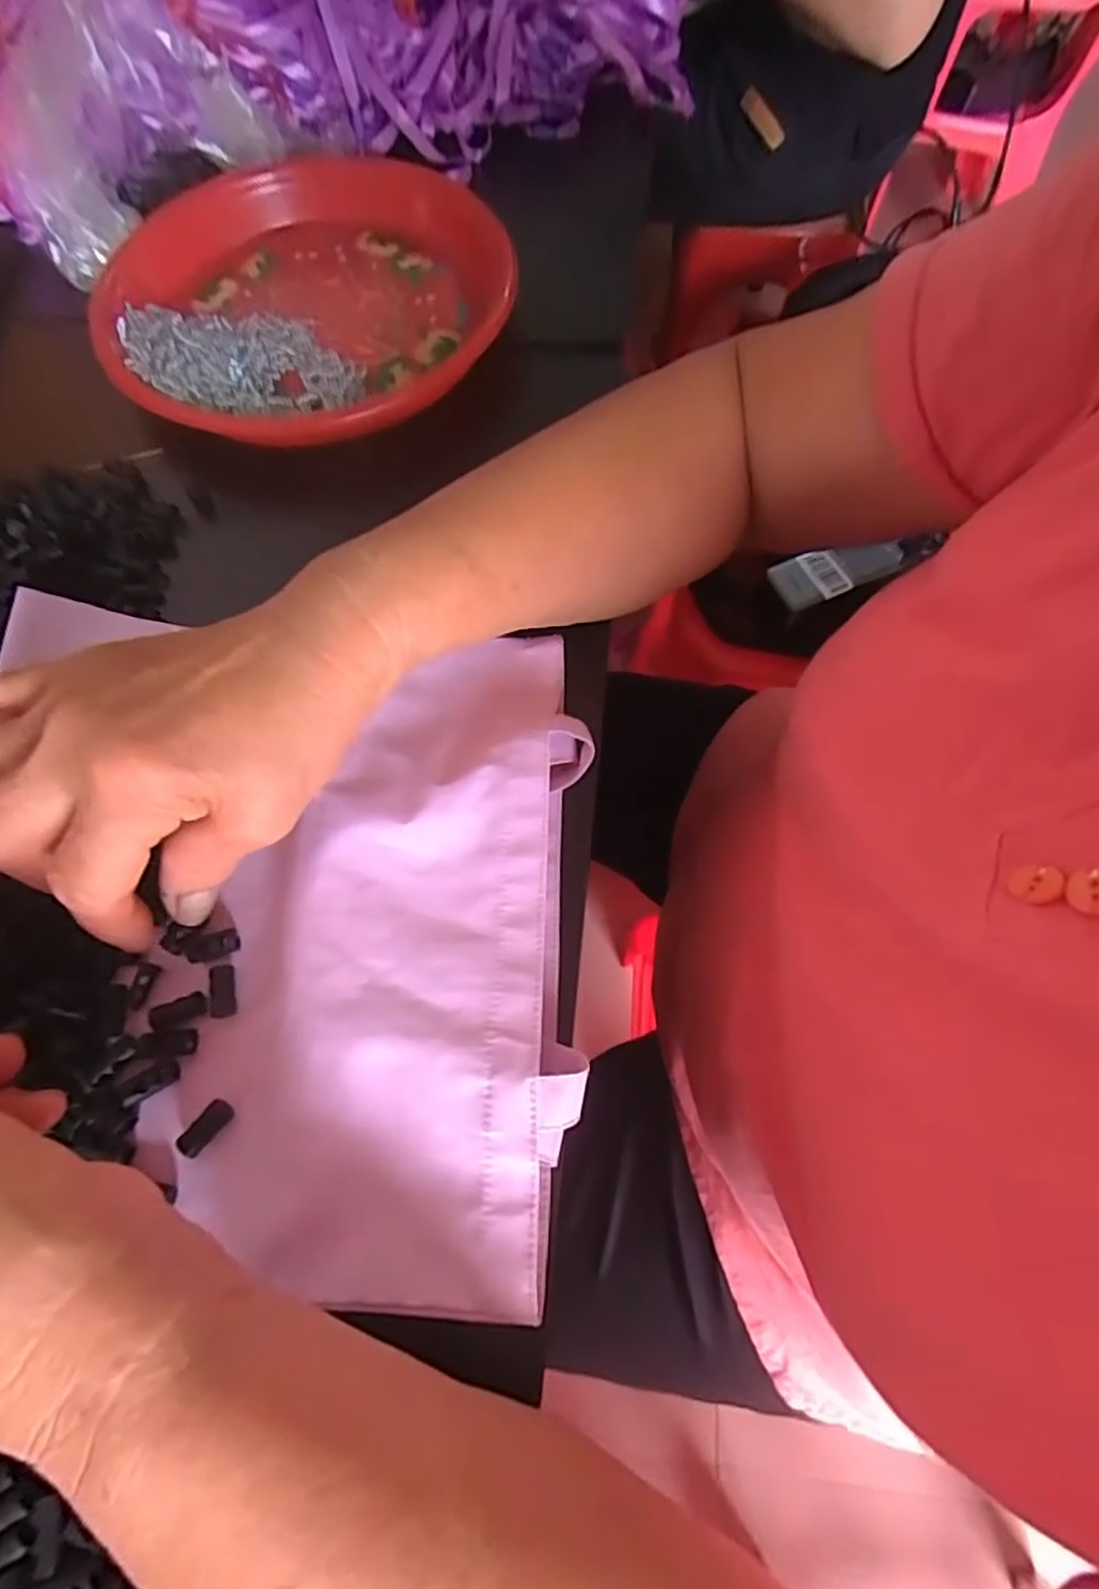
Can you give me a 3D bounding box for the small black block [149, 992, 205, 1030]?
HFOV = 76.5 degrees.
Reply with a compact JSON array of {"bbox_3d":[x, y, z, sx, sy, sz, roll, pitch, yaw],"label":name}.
[{"bbox_3d":[-0.138,0.080,0.259,0.019,0.004,0.009,-20,67,-21],"label":"small black block"}]

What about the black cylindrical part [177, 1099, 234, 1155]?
[{"bbox_3d":[-0.120,0.115,0.242,0.010,0.006,0.019,39,72,16],"label":"black cylindrical part"}]

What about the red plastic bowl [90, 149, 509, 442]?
[{"bbox_3d":[-0.142,-0.295,0.416,0.228,0.039,0.235,0,66,1],"label":"red plastic bowl"}]

